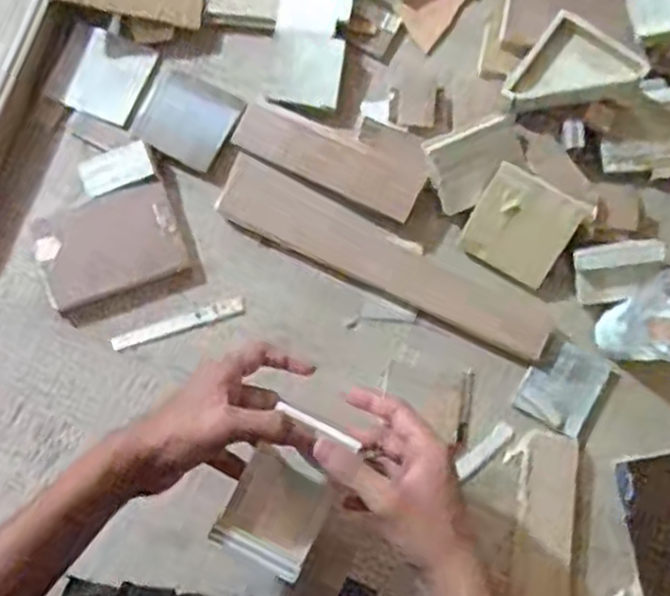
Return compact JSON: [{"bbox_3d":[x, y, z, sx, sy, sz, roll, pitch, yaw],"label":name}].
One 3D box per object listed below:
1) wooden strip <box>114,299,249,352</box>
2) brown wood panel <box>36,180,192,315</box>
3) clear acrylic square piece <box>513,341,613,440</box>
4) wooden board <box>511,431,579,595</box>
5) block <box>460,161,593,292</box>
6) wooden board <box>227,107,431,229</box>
[{"bbox_3d":[-0.133,0.022,0.654,0.115,0.004,0.015,-18,79,-4],"label":"wooden strip"},{"bbox_3d":[-0.192,-0.045,0.653,0.115,0.011,0.085,-22,80,-4],"label":"brown wood panel"},{"bbox_3d":[0.192,0.074,0.640,0.058,0.009,0.070,30,80,5],"label":"clear acrylic square piece"},{"bbox_3d":[0.173,0.191,0.621,0.048,0.016,0.157,10,79,2],"label":"wooden board"},{"bbox_3d":[0.157,-0.060,0.646,0.080,0.005,0.082,31,112,10],"label":"block"},{"bbox_3d":[-0.005,-0.122,0.666,0.167,0.007,0.051,25,80,5],"label":"wooden board"}]

